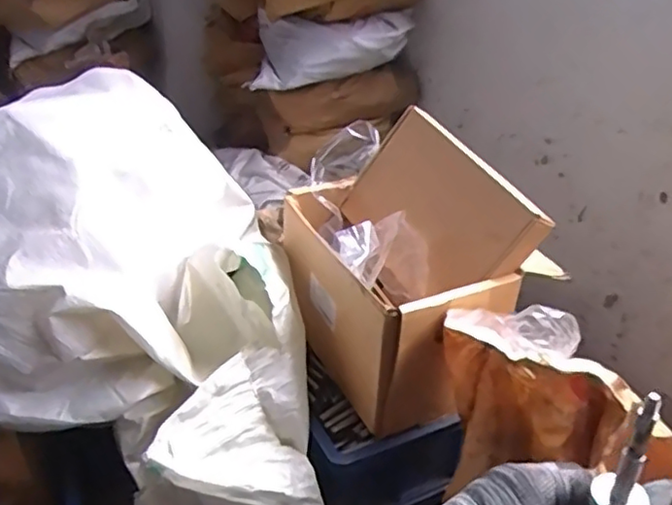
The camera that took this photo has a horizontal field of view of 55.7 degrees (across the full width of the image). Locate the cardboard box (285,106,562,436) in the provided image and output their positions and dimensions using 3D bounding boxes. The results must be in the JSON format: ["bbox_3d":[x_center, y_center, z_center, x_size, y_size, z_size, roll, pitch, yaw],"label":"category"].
[{"bbox_3d":[0.095,0.012,0.881,0.257,0.291,0.314,-14,36,-24],"label":"cardboard box"}]

